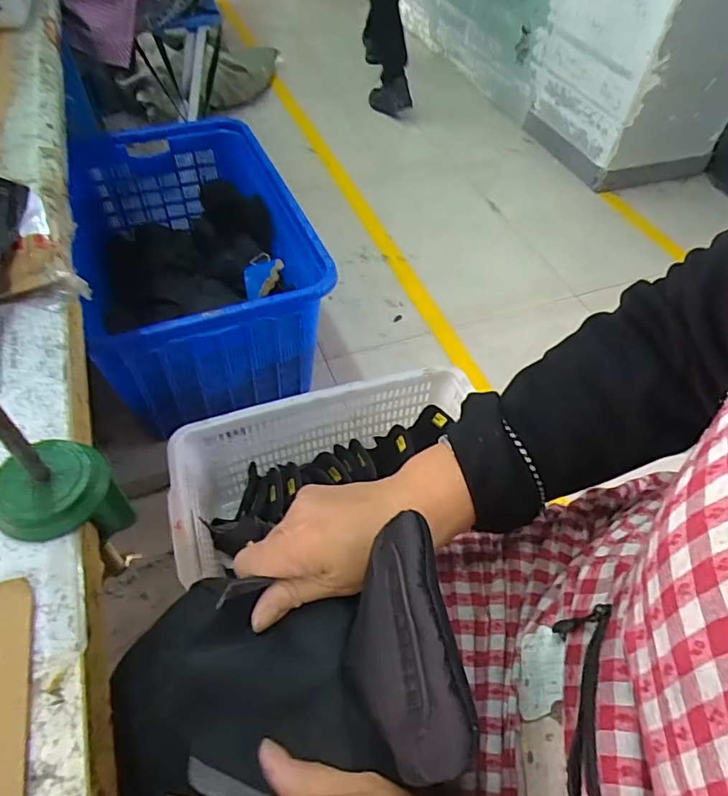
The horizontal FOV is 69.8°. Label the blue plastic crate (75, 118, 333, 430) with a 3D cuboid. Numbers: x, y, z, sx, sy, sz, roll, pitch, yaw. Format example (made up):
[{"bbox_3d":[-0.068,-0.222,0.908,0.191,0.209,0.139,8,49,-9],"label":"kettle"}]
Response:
[{"bbox_3d":[-0.421,-0.341,1.265,0.481,0.312,0.794,-19,56,-17],"label":"blue plastic crate"}]

